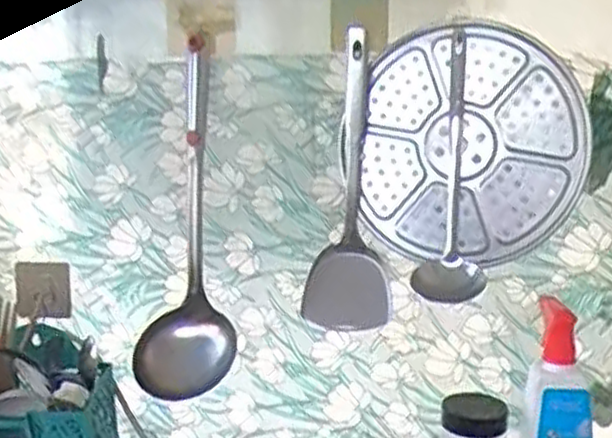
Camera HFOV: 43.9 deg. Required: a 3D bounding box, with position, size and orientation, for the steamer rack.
[{"bbox_3d":[0.159,-0.075,0.771,0.236,0.237,0.018,-30,-6,11],"label":"steamer rack"}]

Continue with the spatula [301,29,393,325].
[{"bbox_3d":[0.041,-0.036,0.792,0.088,0.305,0.020,0,7,7],"label":"spatula"}]

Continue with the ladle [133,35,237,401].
[{"bbox_3d":[-0.127,0.000,0.773,0.099,0.336,0.108,-2,7,-13],"label":"ladle"}]

